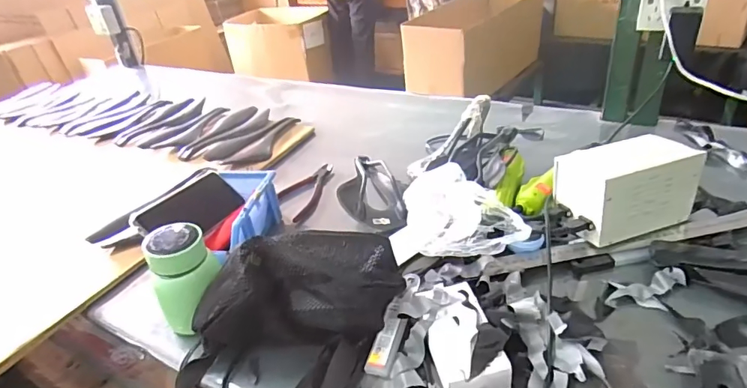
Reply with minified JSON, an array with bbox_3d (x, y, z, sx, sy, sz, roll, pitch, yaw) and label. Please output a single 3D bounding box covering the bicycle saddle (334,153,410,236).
[{"bbox_3d":[0.003,-0.017,0.740,0.094,0.051,0.213,-3,33,8],"label":"bicycle saddle"}]

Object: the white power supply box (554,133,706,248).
[{"bbox_3d":[0.323,-0.008,0.598,0.152,0.105,0.096,-15,34,-11],"label":"white power supply box"}]

